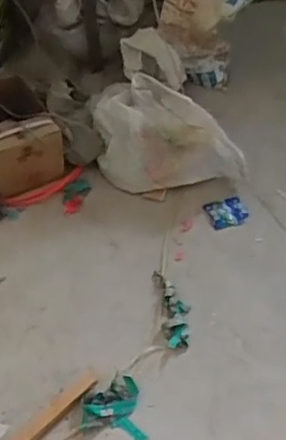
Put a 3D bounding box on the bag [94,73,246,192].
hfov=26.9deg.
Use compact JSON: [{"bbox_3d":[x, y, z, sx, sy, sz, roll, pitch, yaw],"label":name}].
[{"bbox_3d":[0.080,-0.244,1.926,0.469,0.270,0.260,24,52,21],"label":"bag"}]

